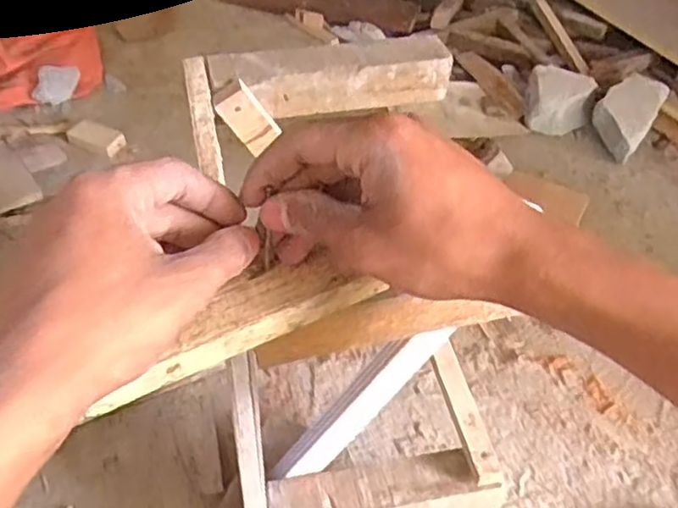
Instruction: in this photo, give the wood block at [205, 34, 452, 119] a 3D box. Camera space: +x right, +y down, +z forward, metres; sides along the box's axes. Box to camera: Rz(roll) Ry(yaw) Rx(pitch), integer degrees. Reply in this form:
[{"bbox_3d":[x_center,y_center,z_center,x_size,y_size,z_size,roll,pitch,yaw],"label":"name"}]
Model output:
[{"bbox_3d":[-0.006,-0.145,0.552,0.196,0.039,0.052,-7,47,-13],"label":"wood block"}]

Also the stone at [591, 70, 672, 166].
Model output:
[{"bbox_3d":[0.438,-0.213,1.032,0.083,0.094,0.130,29,50,21],"label":"stone"}]

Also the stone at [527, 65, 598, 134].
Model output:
[{"bbox_3d":[0.343,-0.240,1.056,0.097,0.076,0.100,18,47,11],"label":"stone"}]

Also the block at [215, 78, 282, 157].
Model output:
[{"bbox_3d":[-0.070,-0.105,0.525,0.029,0.048,0.014,-38,24,7],"label":"block"}]

